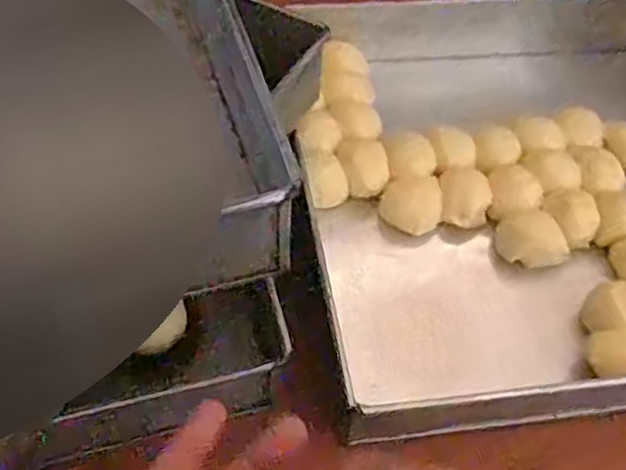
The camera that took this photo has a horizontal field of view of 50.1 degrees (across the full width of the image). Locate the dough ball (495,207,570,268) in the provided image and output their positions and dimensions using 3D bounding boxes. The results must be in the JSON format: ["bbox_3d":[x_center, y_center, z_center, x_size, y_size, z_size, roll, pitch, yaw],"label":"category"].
[{"bbox_3d":[0.174,0.007,0.543,0.048,0.029,0.049,2,51,-3],"label":"dough ball"}]

